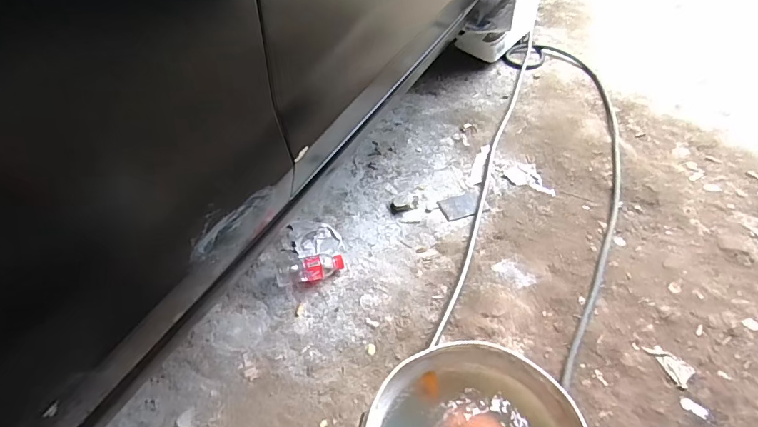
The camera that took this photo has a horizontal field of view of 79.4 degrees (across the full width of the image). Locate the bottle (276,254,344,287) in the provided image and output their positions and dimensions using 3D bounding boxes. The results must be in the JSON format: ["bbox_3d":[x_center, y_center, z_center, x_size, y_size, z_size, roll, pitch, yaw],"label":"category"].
[{"bbox_3d":[-0.143,0.110,0.951,0.140,0.049,0.060,-5,48,-6],"label":"bottle"}]

